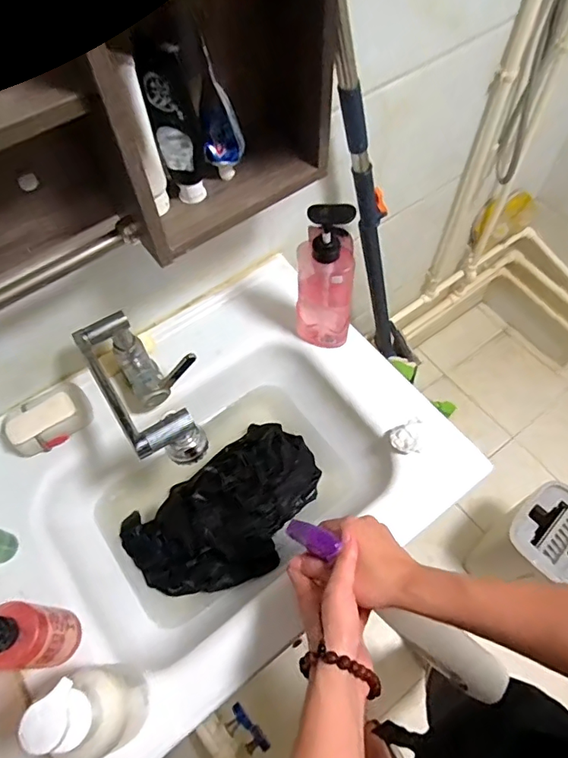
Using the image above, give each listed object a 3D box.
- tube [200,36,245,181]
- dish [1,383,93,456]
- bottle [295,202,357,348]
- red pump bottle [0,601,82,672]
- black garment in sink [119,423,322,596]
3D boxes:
[{"bbox_3d":[-0.064,-0.261,0.508,0.043,0.138,0.041,-8,61,-3],"label":"tube"},{"bbox_3d":[-0.330,0.050,0.687,0.116,0.047,0.077,-28,64,-14],"label":"dish"},{"bbox_3d":[0.056,-0.135,0.673,0.079,0.240,0.060,1,61,2],"label":"bottle"},{"bbox_3d":[-0.259,0.261,0.506,0.047,0.168,0.061,6,62,4],"label":"red pump bottle"},{"bbox_3d":[-0.074,0.189,0.720,0.298,0.067,0.190,-36,67,-17],"label":"black garment in sink"}]

